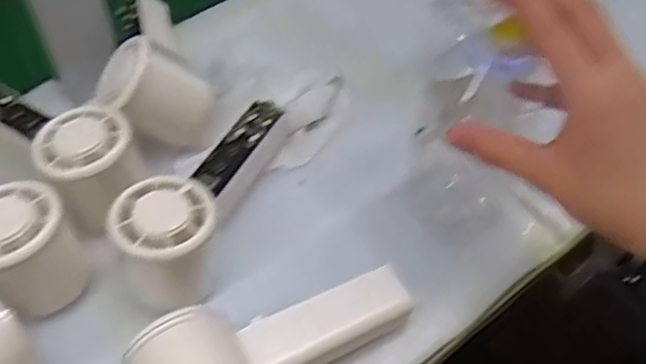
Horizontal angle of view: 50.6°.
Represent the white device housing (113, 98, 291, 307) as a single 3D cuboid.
[{"bbox_3d":[-0.070,0.000,0.417,0.055,0.055,0.149,16,54,12],"label":"white device housing"}]

